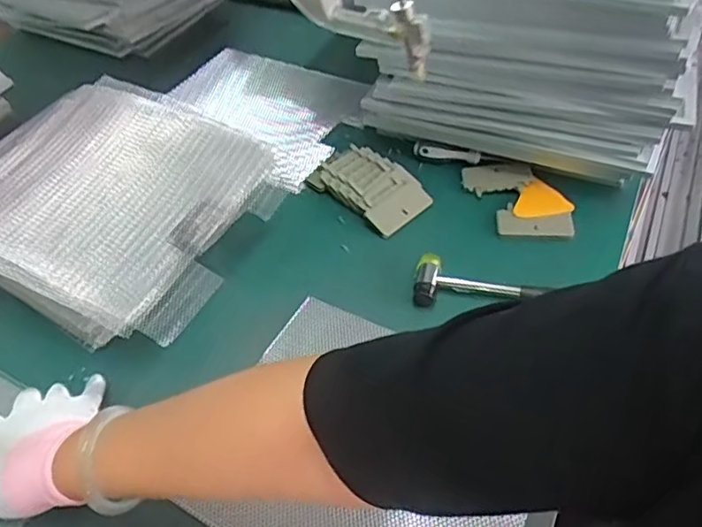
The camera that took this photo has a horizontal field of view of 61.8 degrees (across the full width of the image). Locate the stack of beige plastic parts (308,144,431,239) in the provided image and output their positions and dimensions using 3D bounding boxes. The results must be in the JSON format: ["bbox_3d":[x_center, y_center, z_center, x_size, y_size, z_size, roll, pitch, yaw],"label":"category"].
[{"bbox_3d":[0.024,-0.104,0.760,0.092,0.034,0.153,-38,54,-25],"label":"stack of beige plastic parts"}]

